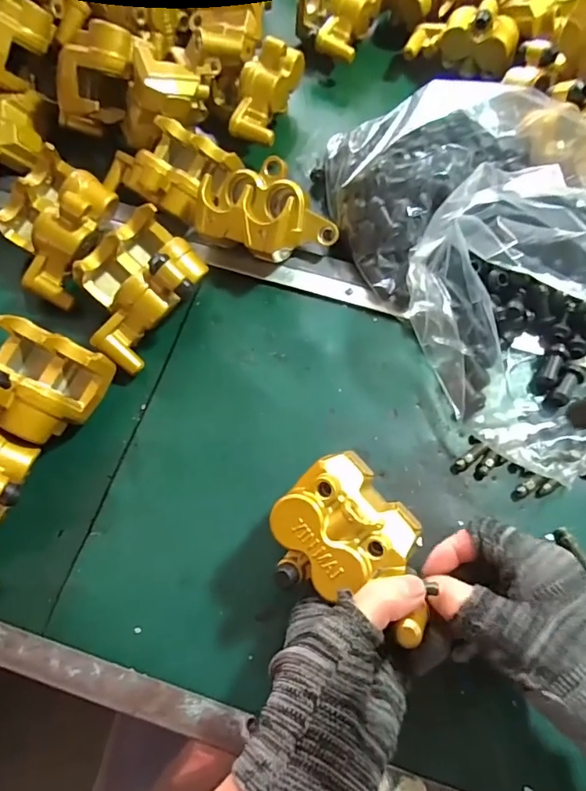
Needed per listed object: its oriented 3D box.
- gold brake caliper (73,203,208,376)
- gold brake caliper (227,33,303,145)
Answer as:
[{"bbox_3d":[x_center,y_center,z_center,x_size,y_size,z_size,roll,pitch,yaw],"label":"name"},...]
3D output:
[{"bbox_3d":[-0.110,-0.076,0.345,0.077,0.054,0.095,39,73,15],"label":"gold brake caliper"},{"bbox_3d":[-0.021,-0.253,0.414,0.046,0.046,0.087,27,91,8],"label":"gold brake caliper"}]

